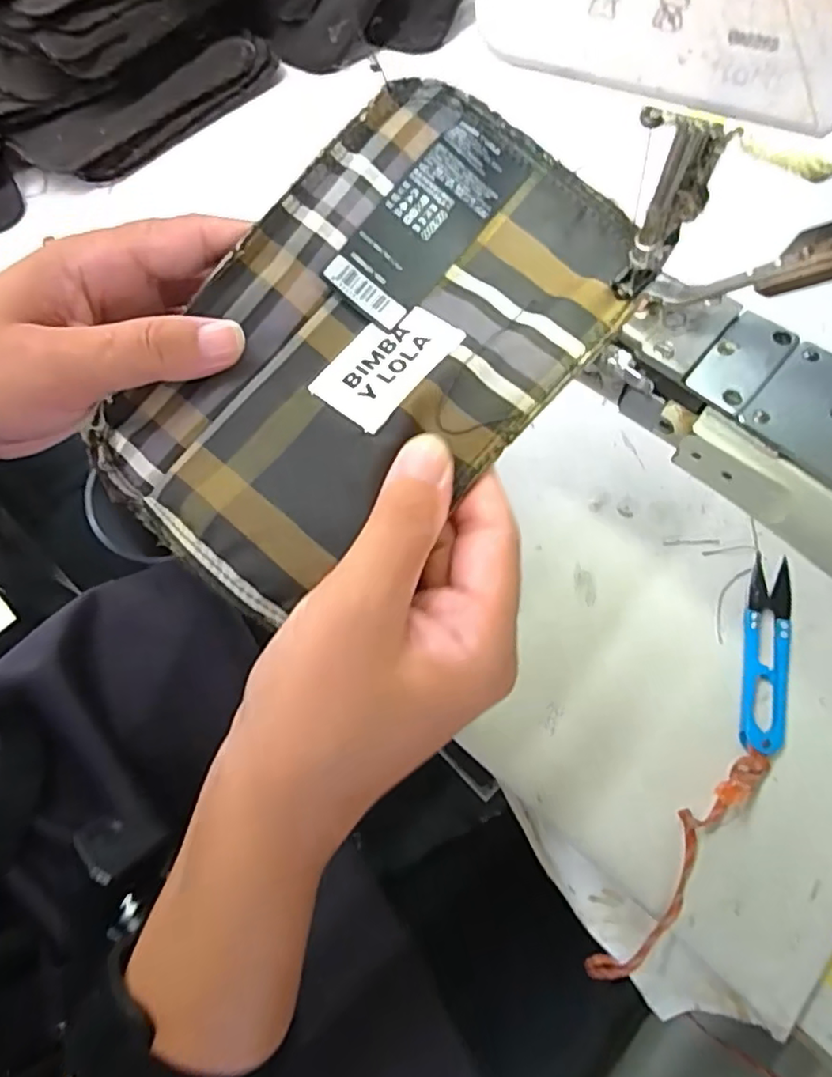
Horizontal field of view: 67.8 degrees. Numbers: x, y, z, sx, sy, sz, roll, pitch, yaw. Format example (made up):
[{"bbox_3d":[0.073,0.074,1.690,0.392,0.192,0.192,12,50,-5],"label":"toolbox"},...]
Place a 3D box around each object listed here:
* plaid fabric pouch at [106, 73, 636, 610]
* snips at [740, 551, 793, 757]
[{"bbox_3d":[-0.016,-0.070,0.224,0.122,0.013,0.194,41,85,11],"label":"plaid fabric pouch"},{"bbox_3d":[0.174,0.055,0.305,0.024,0.009,0.101,13,67,8],"label":"snips"}]

